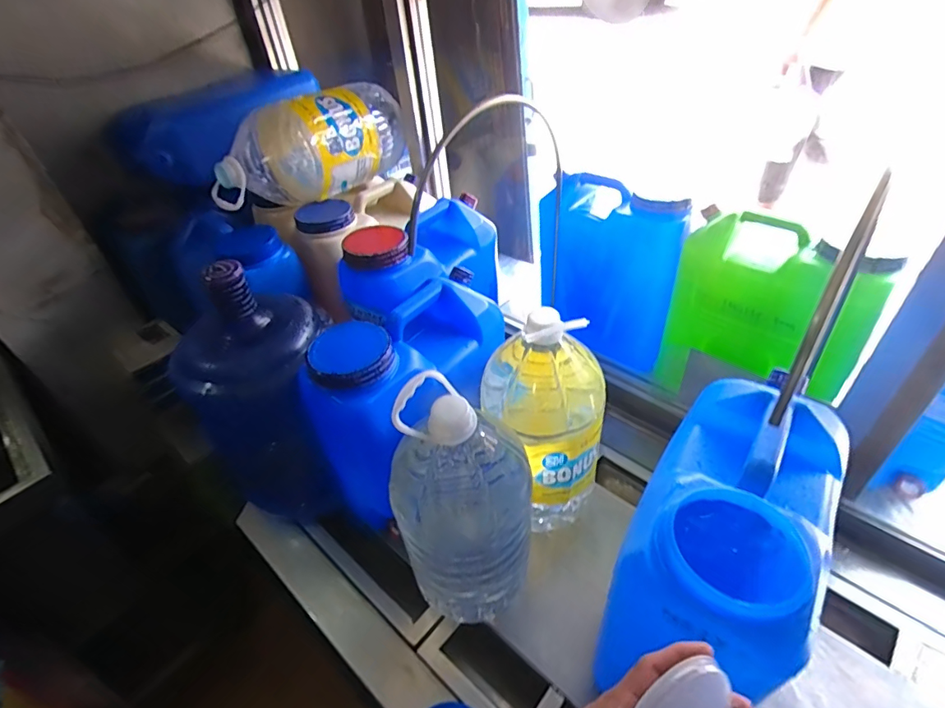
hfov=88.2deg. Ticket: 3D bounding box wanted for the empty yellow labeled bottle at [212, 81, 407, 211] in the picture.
[{"bbox_3d":[-0.340,-0.434,1.050,0.189,0.194,0.441,20,48,27],"label":"empty yellow labeled bottle"}]

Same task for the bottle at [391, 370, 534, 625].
[{"bbox_3d":[-0.005,0.223,0.693,0.167,0.412,0.145,10,44,18],"label":"bottle"}]

